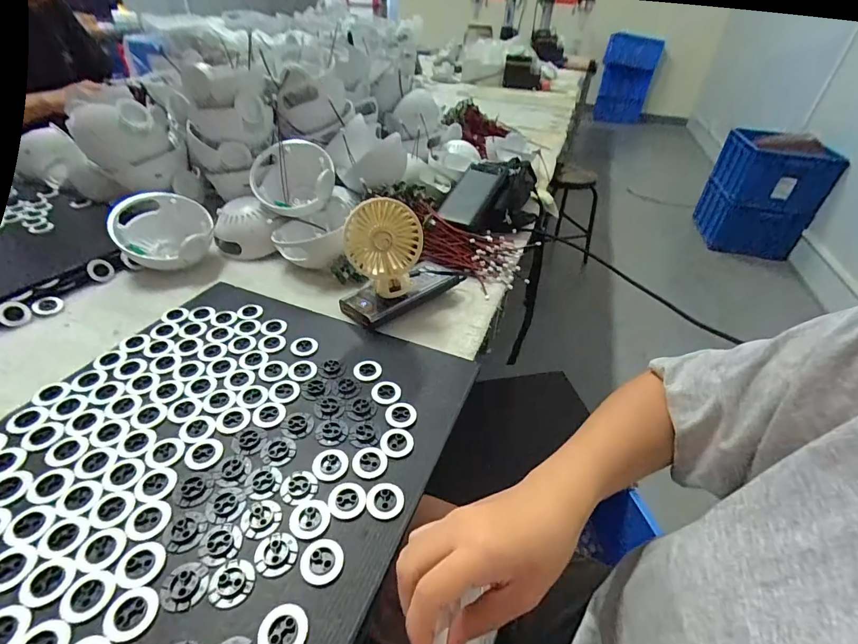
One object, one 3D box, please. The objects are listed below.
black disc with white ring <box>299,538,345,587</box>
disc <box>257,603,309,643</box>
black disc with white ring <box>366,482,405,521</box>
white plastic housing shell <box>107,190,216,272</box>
[{"bbox_3d":[-0.073,0.162,0.282,0.028,0.004,0.029,2,38,-2],"label":"black disc with white ring"},{"bbox_3d":[-0.088,0.186,0.249,0.028,0.004,0.029,2,38,-2],"label":"disc"},{"bbox_3d":[-0.034,0.137,0.318,0.028,0.004,0.028,2,38,-2],"label":"black disc with white ring"},{"bbox_3d":[-0.366,-0.127,0.571,0.115,0.084,0.100,-5,39,-15],"label":"white plastic housing shell"}]

